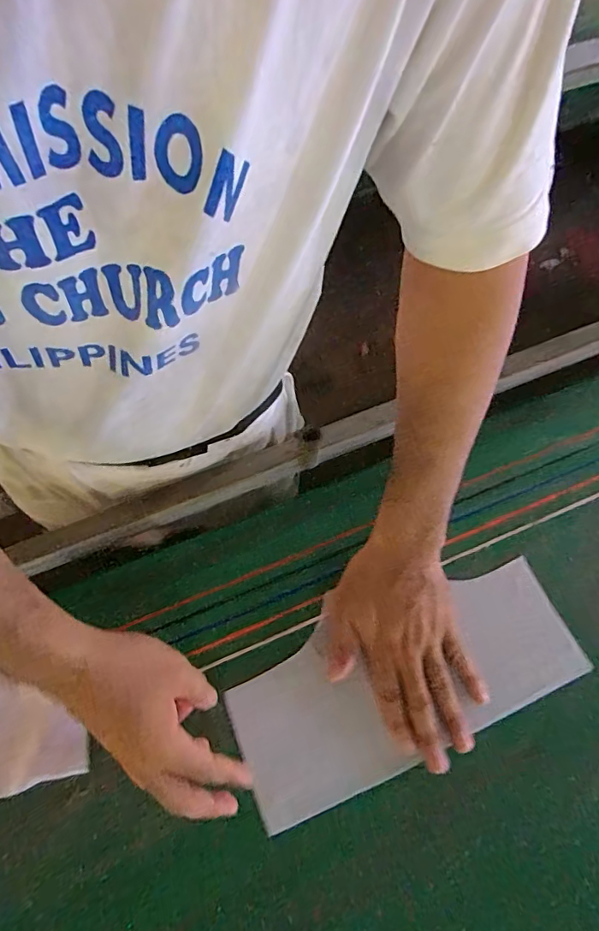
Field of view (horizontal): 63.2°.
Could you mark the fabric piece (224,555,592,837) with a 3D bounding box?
[{"bbox_3d":[0.085,0.191,0.427,0.286,0.009,0.118,-23,67,-5],"label":"fabric piece"}]

